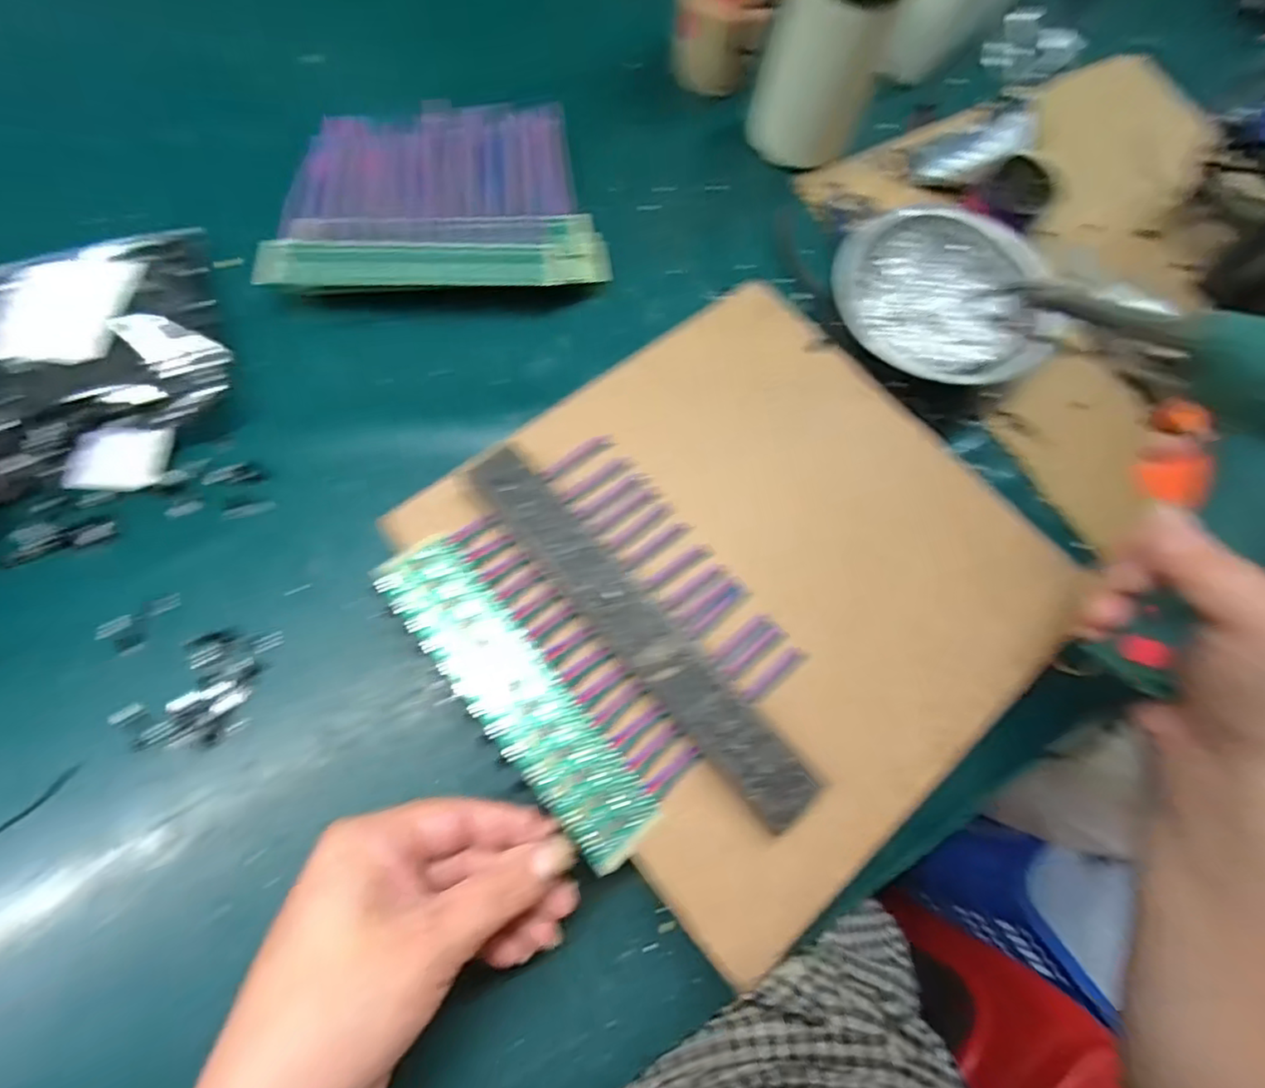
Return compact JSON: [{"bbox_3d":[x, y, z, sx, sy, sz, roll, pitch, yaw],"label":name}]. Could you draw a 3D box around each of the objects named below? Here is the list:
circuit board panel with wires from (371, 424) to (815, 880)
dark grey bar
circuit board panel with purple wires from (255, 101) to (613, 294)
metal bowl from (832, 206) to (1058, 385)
[{"bbox_3d":[-0.016,0.036,0.288,0.131,0.013,0.154,-39,75,-16],"label":"circuit board panel with wires"},{"bbox_3d":[0.001,0.034,0.278,0.028,0.010,0.207,-40,79,-10],"label":"dark grey bar"},{"bbox_3d":[-0.121,-0.218,0.398,0.189,0.030,0.145,-6,72,-10],"label":"circuit board panel with purple wires"},{"bbox_3d":[0.187,-0.150,0.396,0.125,0.044,0.124,2,70,-7],"label":"metal bowl"}]

